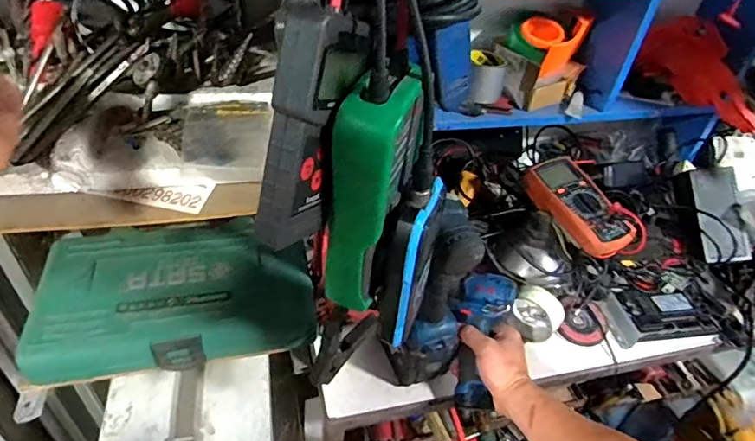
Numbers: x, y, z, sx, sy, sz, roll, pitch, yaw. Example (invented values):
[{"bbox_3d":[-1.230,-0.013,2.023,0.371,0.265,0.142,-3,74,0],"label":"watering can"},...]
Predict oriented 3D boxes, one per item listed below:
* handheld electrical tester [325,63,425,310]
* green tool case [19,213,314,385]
[{"bbox_3d":[-0.004,-0.014,0.352,0.040,0.174,0.063,21,44,15],"label":"handheld electrical tester"},{"bbox_3d":[-0.217,0.080,0.547,0.283,0.054,0.173,-4,43,-12],"label":"green tool case"}]

